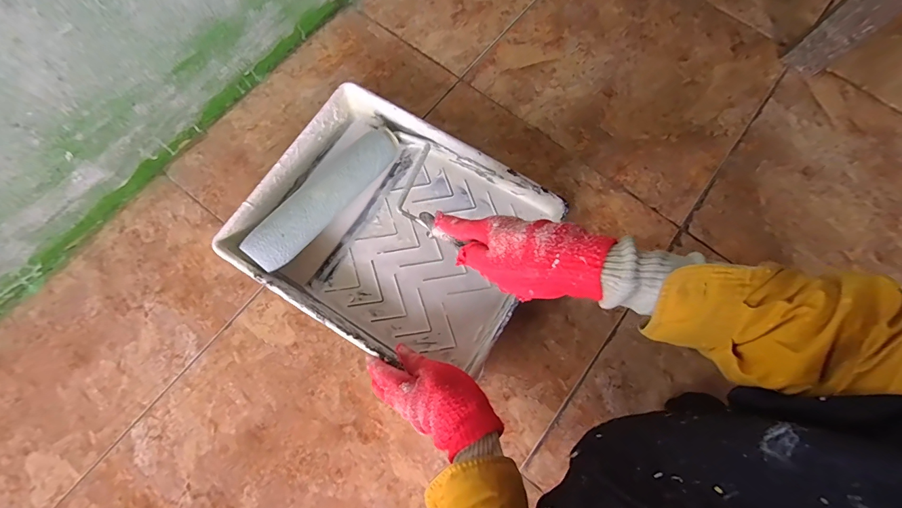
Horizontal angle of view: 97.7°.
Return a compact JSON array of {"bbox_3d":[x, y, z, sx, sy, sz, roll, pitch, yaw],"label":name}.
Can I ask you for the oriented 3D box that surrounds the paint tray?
[{"bbox_3d":[-0.069,-0.027,0.513,0.345,0.062,0.278,31,76,7],"label":"paint tray"}]

